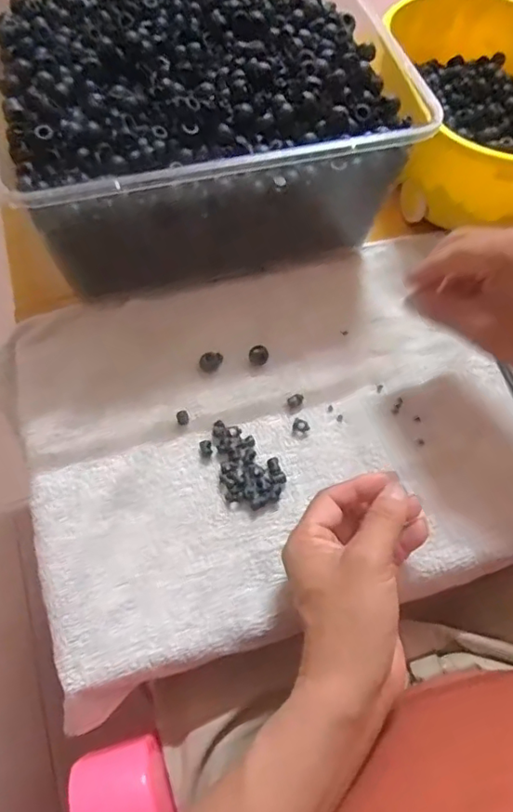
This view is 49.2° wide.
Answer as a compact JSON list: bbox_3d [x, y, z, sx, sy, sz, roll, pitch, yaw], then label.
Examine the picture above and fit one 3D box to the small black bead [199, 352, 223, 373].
[{"bbox_3d":[-0.036,-0.036,0.450,0.012,0.011,0.018,42,68,17],"label":"small black bead"}]

